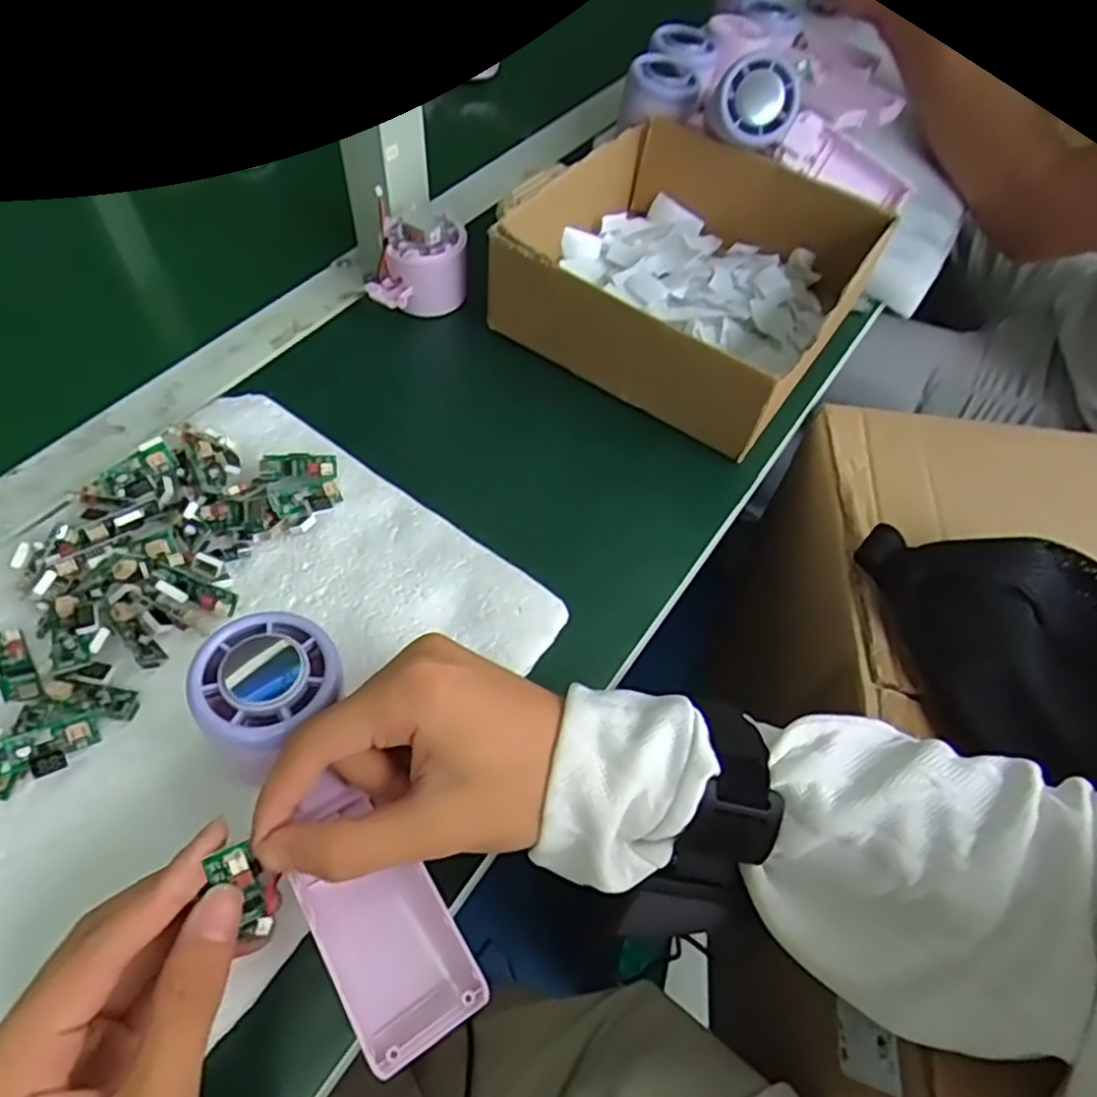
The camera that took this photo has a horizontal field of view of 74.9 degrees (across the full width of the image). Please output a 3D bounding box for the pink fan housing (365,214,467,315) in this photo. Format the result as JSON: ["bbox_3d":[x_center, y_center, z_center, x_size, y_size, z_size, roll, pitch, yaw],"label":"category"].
[{"bbox_3d":[-0.087,-0.187,0.485,0.065,0.057,0.064,-1,57,-5],"label":"pink fan housing"}]

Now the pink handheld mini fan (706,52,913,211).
[{"bbox_3d":[0.190,-0.295,0.516,0.166,0.059,0.047,17,54,-21],"label":"pink handheld mini fan"}]

